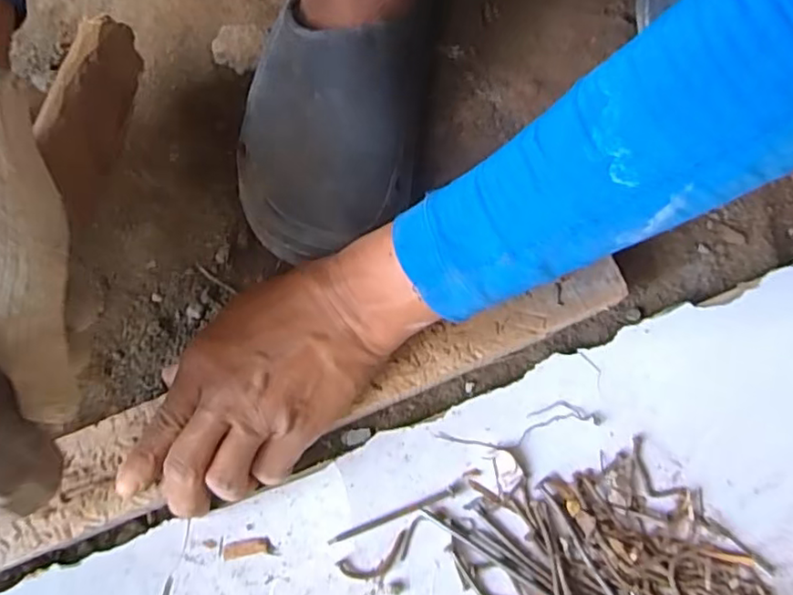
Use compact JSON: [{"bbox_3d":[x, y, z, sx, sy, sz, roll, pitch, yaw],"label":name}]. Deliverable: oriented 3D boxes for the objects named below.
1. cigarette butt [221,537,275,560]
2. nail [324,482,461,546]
[{"bbox_3d":[-0.084,0.142,0.345,0.028,0.004,0.010,-8,72,-2],"label":"cigarette butt"},{"bbox_3d":[0.001,0.124,0.350,0.082,0.004,0.005,-20,72,-5],"label":"nail"}]

